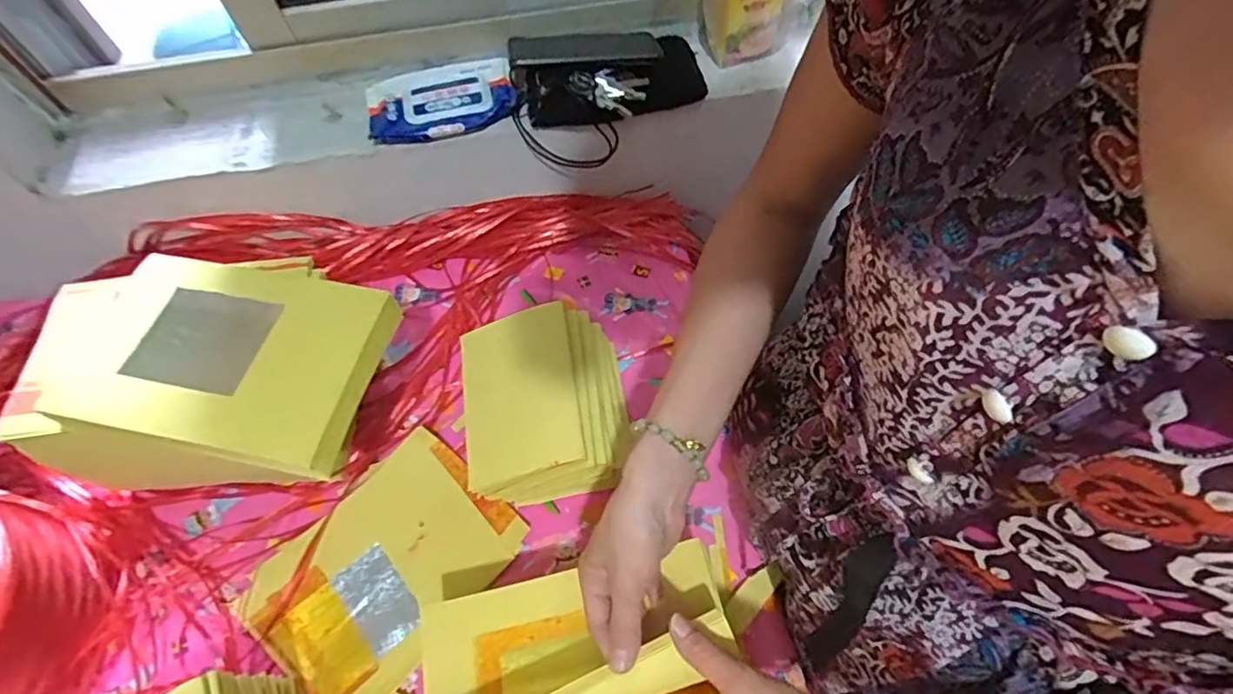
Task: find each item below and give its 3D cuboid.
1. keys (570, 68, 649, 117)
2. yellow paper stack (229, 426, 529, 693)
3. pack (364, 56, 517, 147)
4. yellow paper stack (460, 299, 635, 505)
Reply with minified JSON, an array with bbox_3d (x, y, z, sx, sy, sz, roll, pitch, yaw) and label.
[{"bbox_3d":[-0.007,-0.282,0.668,0.082,0.030,0.050,-4,60,1],"label":"keys"},{"bbox_3d":[-0.222,0.210,0.579,0.170,0.014,0.229,38,72,17],"label":"yellow paper stack"},{"bbox_3d":[-0.204,-0.285,0.703,0.168,0.029,0.104,-15,61,-5],"label":"pack"},{"bbox_3d":[-0.065,0.060,0.597,0.144,0.110,0.167,-8,60,-1],"label":"yellow paper stack"}]

